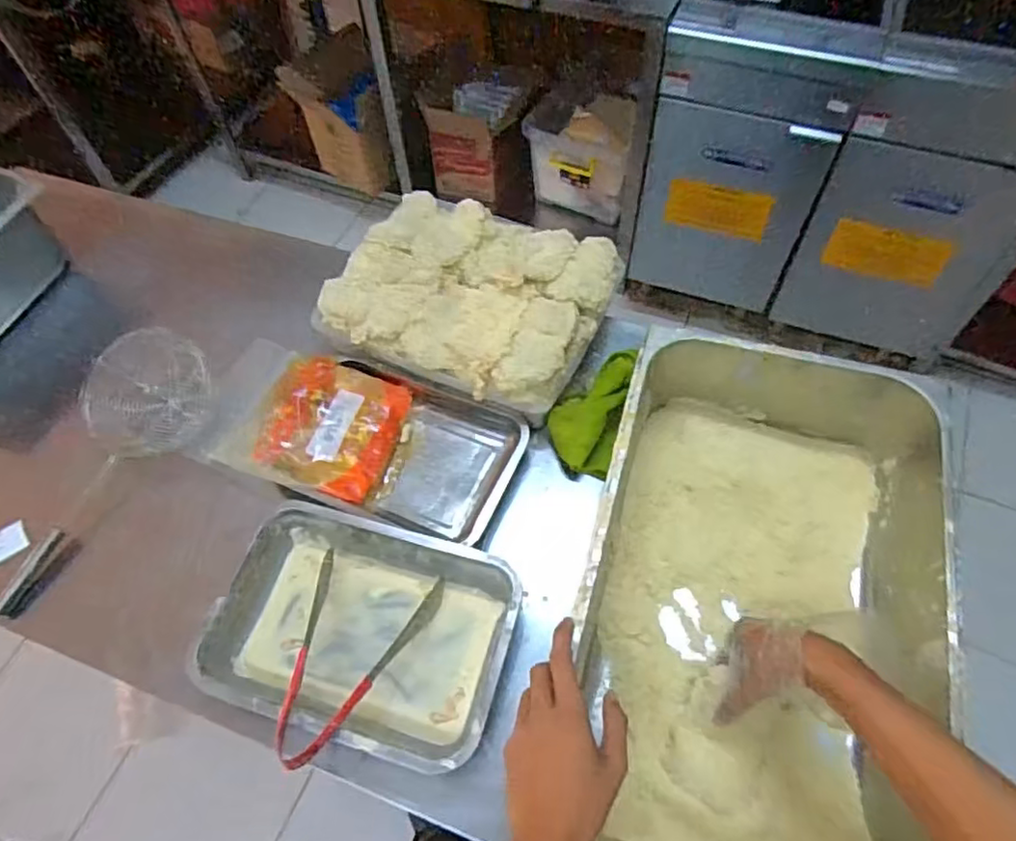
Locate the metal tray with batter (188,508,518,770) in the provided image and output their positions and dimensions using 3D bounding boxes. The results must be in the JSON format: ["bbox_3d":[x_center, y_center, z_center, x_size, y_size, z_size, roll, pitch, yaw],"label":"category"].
[{"bbox_3d":[-0.153,0.229,0.697,0.304,0.075,0.219,14,61,11],"label":"metal tray with batter"}]

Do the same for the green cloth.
[{"bbox_3d":[0.105,-0.017,0.812,0.089,0.061,0.154,14,61,11],"label":"green cloth"}]

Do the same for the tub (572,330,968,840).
[{"bbox_3d":[0.244,0.166,0.653,0.315,0.150,0.540,14,61,11],"label":"tub"}]

